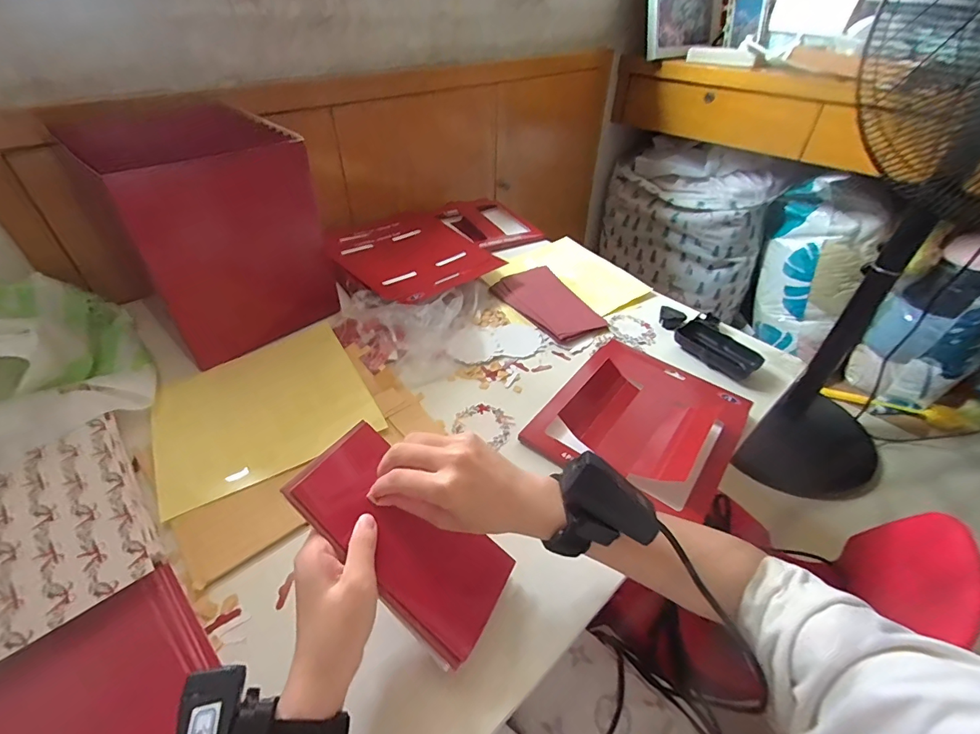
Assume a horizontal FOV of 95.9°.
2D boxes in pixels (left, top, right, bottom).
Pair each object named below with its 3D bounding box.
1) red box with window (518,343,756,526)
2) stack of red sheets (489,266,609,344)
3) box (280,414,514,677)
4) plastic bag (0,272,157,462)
[{"bbox_3d":[0.183,0.050,0.514,0.198,0.039,0.235,28,50,24],"label":"red box with window"},{"bbox_3d":[0.093,-0.102,0.684,0.108,0.015,0.178,-23,50,-24],"label":"stack of red sheets"},{"bbox_3d":[-0.063,0.129,0.339,0.177,0.016,0.092,44,43,-1],"label":"box"},{"bbox_3d":[-0.525,-0.005,0.474,0.232,0.129,0.238,35,52,30],"label":"plastic bag"}]

